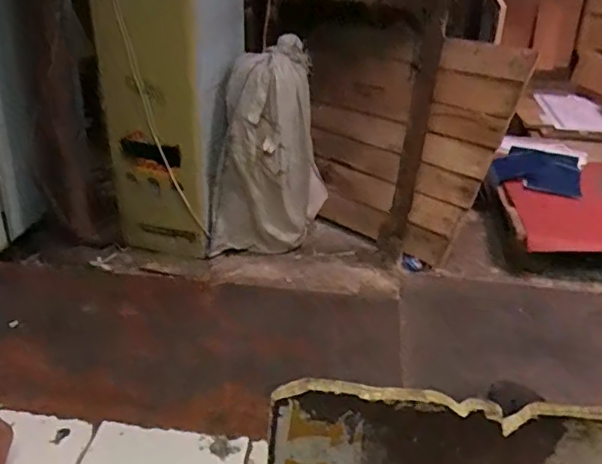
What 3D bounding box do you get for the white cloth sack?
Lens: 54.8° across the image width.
[{"bbox_3d":[-0.090,-0.210,1.661,0.210,0.597,0.290,16,32,22],"label":"white cloth sack"}]

